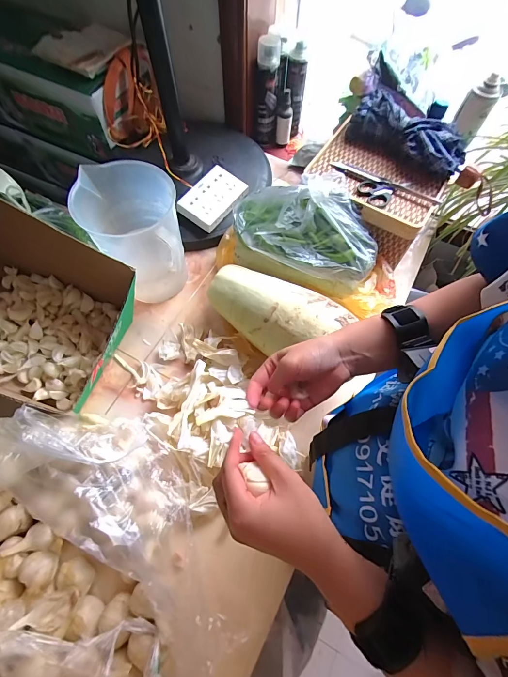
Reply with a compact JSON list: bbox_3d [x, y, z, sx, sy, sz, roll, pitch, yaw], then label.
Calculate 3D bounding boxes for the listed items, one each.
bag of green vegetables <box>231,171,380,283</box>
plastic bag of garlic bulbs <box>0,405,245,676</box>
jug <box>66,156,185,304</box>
[{"bbox_3d":[0.093,-0.210,0.582,0.257,0.125,0.123,13,65,4],"label":"bag of green vegetables"},{"bbox_3d":[-0.264,0.318,0.394,0.425,0.148,0.423,-15,66,-9],"label":"plastic bag of garlic bulbs"},{"bbox_3d":[-0.210,-0.183,0.605,0.150,0.205,0.137,-4,65,-3],"label":"jug"}]

